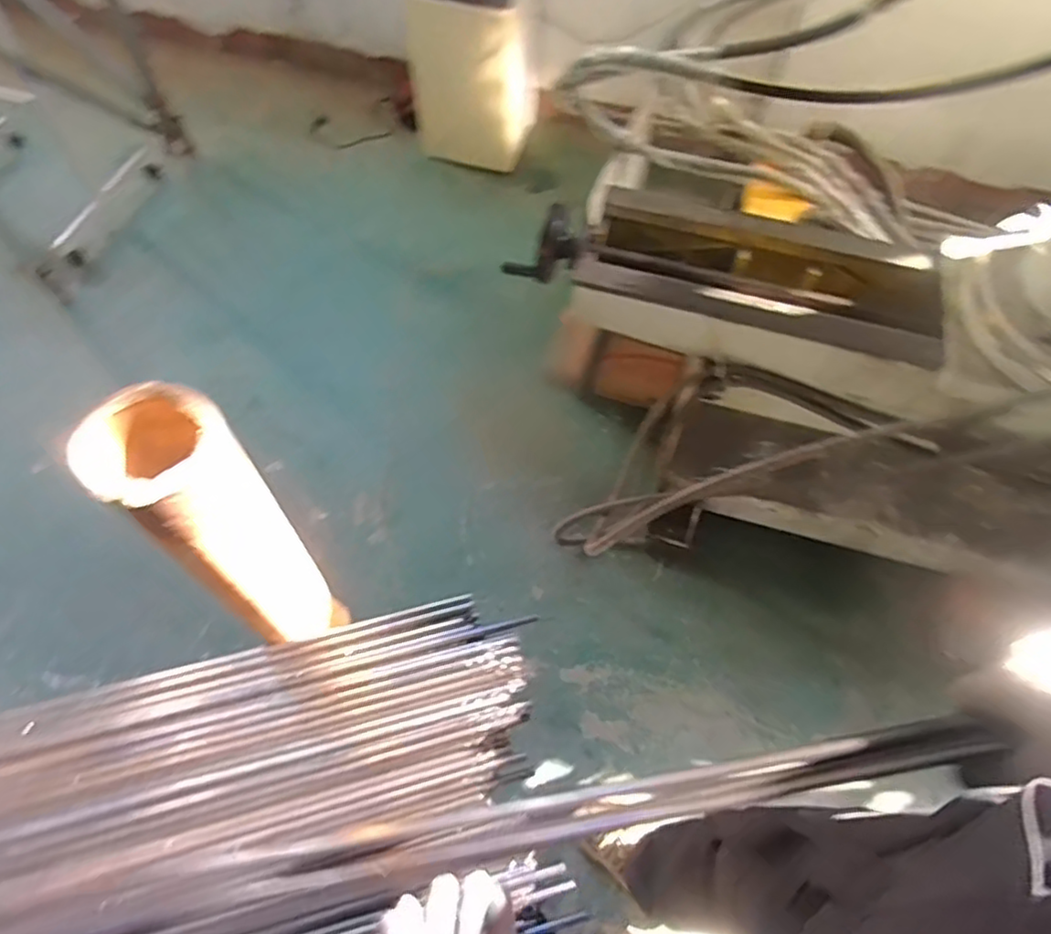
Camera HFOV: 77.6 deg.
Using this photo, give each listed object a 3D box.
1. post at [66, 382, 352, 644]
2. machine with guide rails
[{"bbox_3d":[-0.257,0.063,0.601,0.089,0.356,0.091,-24,64,-13],"label":"post"},{"bbox_3d":[0.380,-0.344,1.238,0.799,0.140,0.287,18,62,9],"label":"machine with guide rails"}]

